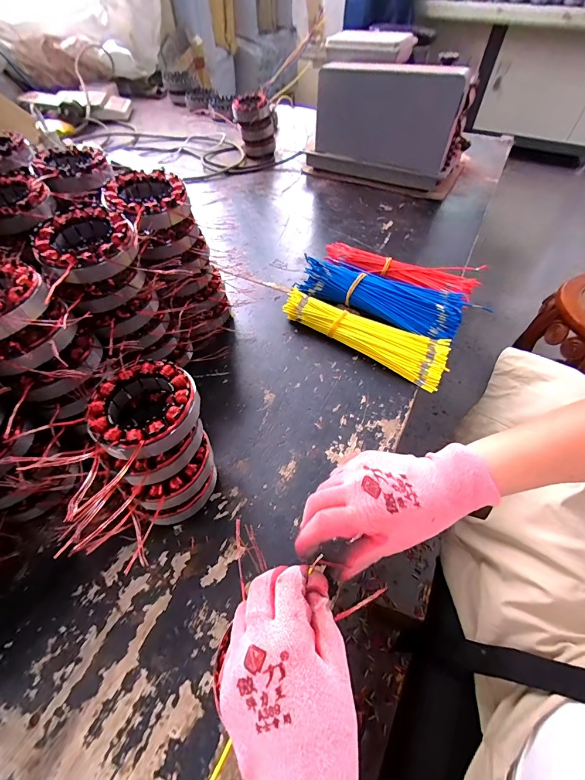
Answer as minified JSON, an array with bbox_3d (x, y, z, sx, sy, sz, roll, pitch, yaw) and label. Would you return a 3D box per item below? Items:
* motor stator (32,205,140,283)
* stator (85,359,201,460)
[{"bbox_3d":[-0.194,-0.137,0.327,0.099,0.028,0.085,34,59,23],"label":"motor stator"},{"bbox_3d":[-0.125,0.014,0.292,0.085,0.029,0.087,0,52,-1],"label":"stator"}]

